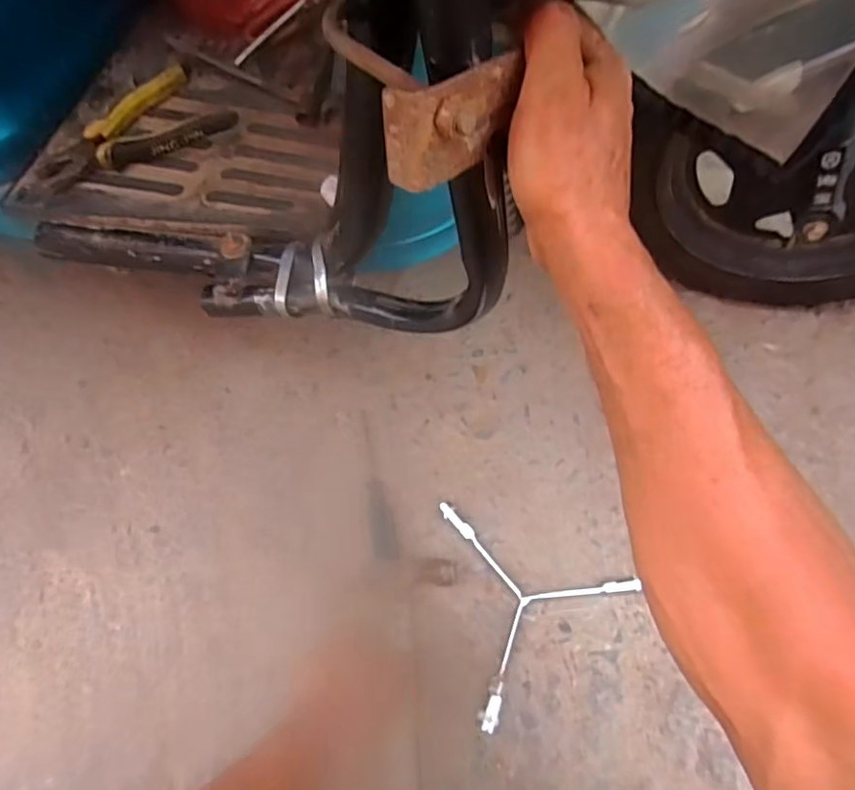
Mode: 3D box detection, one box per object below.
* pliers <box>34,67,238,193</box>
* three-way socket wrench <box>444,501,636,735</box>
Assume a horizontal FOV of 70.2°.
[{"bbox_3d":[-0.279,-0.245,0.584,0.104,0.026,0.172,41,70,20],"label":"pliers"},{"bbox_3d":[0.132,0.211,0.645,0.198,0.022,0.224,-9,62,-3],"label":"three-way socket wrench"}]

